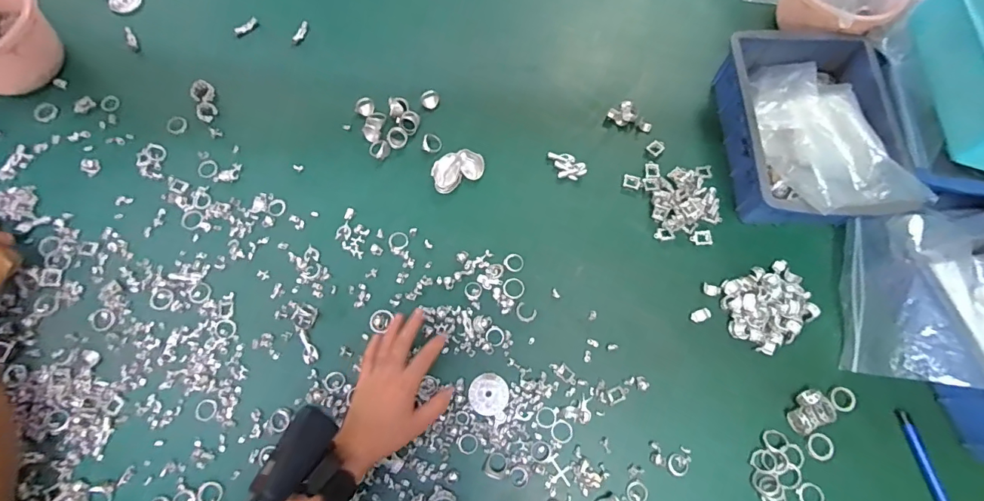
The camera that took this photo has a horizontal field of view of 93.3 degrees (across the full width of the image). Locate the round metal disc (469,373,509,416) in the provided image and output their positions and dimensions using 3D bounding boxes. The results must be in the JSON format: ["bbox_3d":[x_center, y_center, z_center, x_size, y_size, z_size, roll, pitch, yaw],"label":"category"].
[{"bbox_3d":[-0.003,0.153,0.493,0.042,0.004,0.042,0,71,-1],"label":"round metal disc"}]

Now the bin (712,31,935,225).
[{"bbox_3d":[0.388,-0.149,0.568,0.176,0.090,0.248,-1,72,-2],"label":"bin"}]

